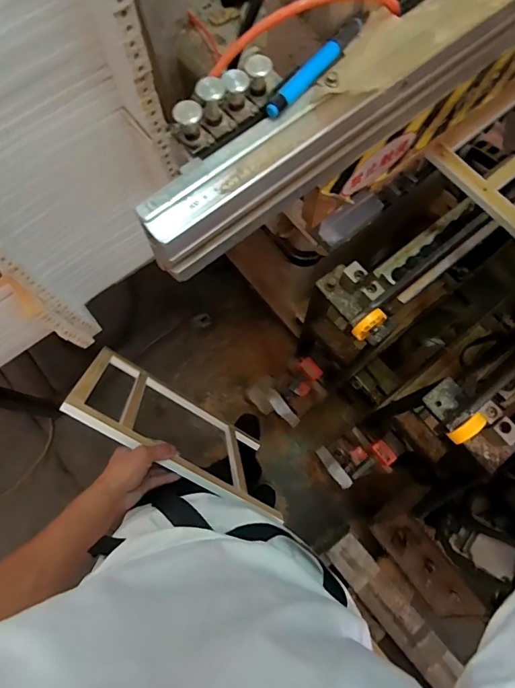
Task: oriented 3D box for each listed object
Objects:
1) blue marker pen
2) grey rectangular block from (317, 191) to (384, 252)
[{"bbox_3d":[0.045,-0.210,0.315,0.014,0.013,0.112,35,78,10],"label":"blue marker pen"},{"bbox_3d":[0.122,-0.165,0.561,0.094,0.017,0.039,-41,78,-9],"label":"grey rectangular block"}]

